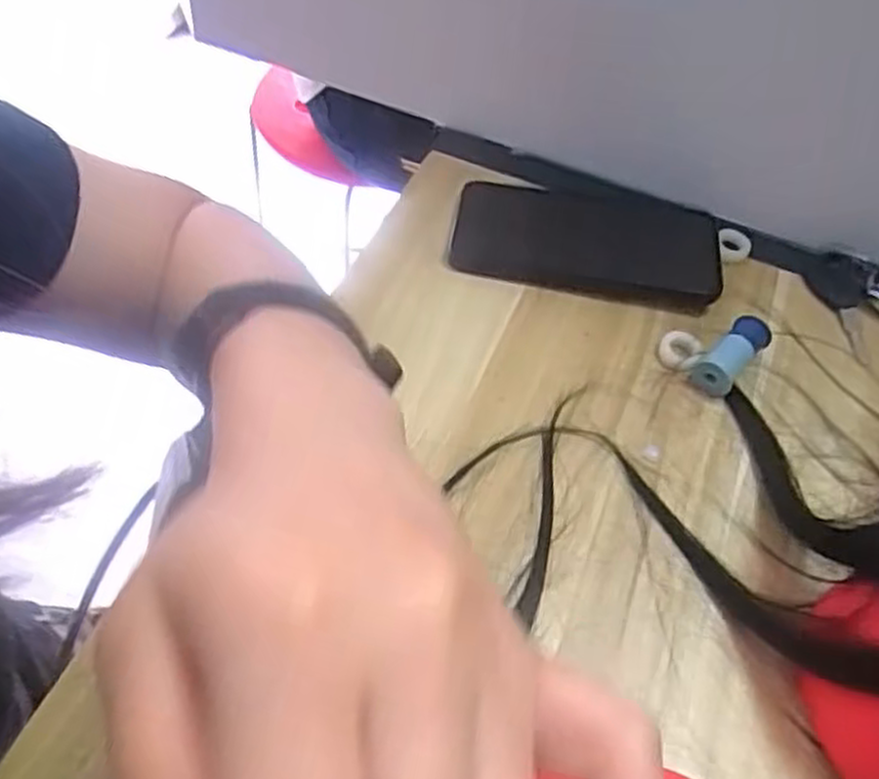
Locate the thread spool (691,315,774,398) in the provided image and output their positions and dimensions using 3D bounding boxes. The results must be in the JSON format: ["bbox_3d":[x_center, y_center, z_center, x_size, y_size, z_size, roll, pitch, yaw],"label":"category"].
[{"bbox_3d":[0.162,-0.020,0.434,0.022,0.019,0.057,37,59,20],"label":"thread spool"}]

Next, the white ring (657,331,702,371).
[{"bbox_3d":[0.135,-0.023,0.440,0.022,0.005,0.026,14,54,5],"label":"white ring"}]

